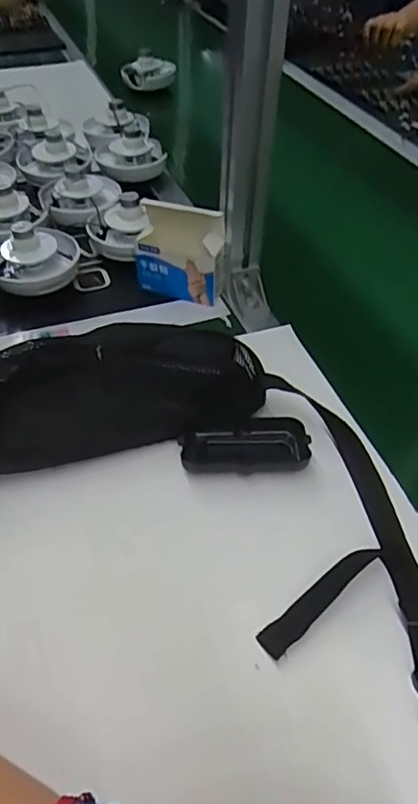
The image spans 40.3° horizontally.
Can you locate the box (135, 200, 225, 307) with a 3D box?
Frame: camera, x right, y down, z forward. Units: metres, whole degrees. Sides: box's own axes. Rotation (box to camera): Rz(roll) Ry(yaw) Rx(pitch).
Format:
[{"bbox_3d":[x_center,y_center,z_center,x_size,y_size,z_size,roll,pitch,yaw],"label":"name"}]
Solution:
[{"bbox_3d":[-0.034,-0.167,0.640,0.098,0.094,0.044,14,48,11],"label":"box"}]

